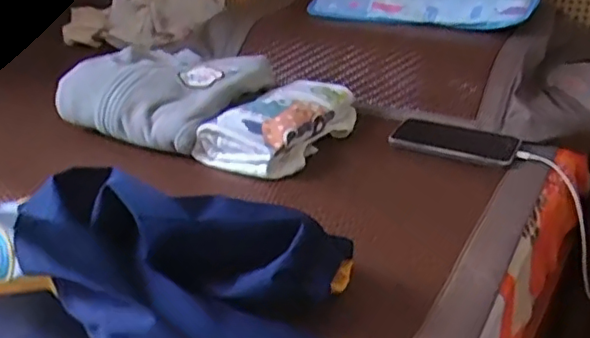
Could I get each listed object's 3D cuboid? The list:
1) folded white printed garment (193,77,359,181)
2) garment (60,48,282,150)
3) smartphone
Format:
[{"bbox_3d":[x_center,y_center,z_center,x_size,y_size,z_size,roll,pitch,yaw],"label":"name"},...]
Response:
[{"bbox_3d":[-0.013,-0.061,0.801,0.119,0.060,0.246,20,32,34],"label":"folded white printed garment"},{"bbox_3d":[-0.181,-0.115,0.844,0.223,0.070,0.209,15,29,26],"label":"garment"},{"bbox_3d":[0.213,-0.039,0.791,0.160,0.018,0.084,13,28,23],"label":"smartphone"}]

